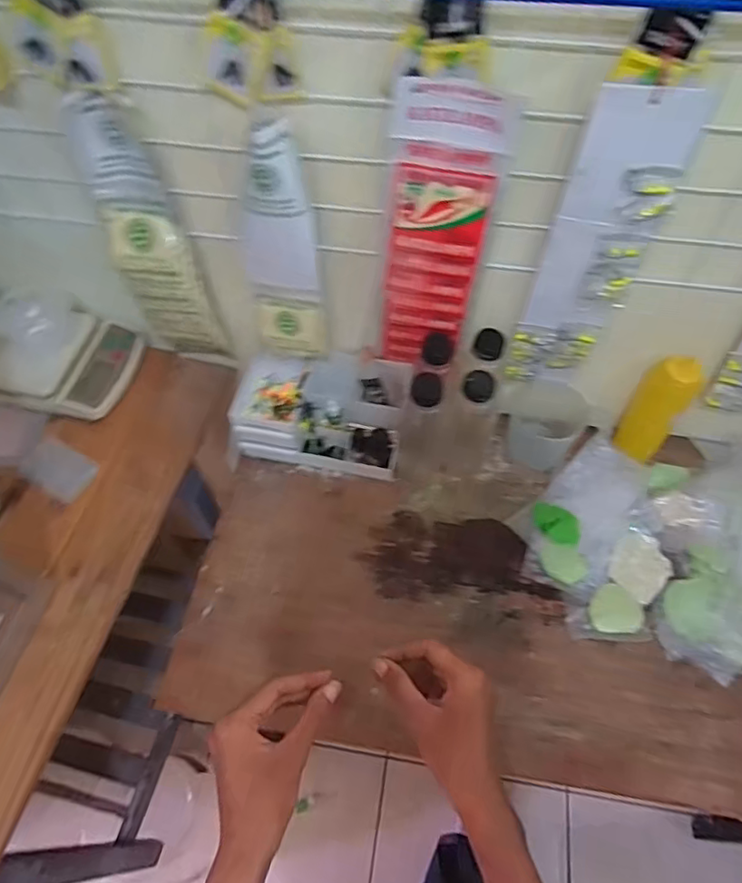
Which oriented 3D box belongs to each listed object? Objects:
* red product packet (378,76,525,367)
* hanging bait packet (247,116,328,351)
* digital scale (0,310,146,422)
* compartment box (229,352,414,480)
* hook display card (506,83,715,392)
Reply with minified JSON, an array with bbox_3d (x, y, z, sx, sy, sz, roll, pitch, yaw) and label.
[{"bbox_3d":[0.072,-0.209,0.659,0.118,0.365,0.021,9,58,7],"label":"red product packet"},{"bbox_3d":[-0.109,-0.217,0.696,0.085,0.321,0.030,7,57,5],"label":"hanging bait packet"},{"bbox_3d":[-0.453,-0.119,0.829,0.227,0.056,0.162,9,58,6],"label":"digital scale"},{"bbox_3d":[-0.068,-0.042,0.852,0.232,0.116,0.130,7,57,5],"label":"compartment box"},{"bbox_3d":[0.238,-0.190,0.647,0.102,0.390,0.035,14,58,10],"label":"hook display card"}]

